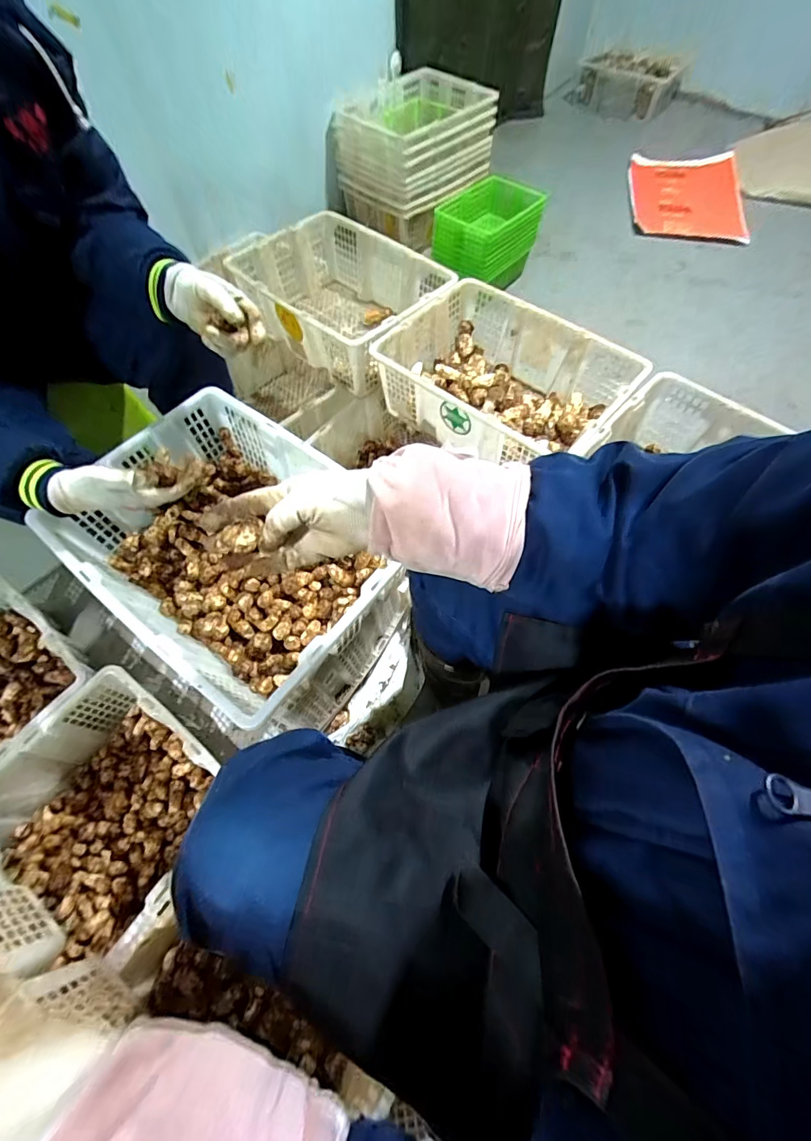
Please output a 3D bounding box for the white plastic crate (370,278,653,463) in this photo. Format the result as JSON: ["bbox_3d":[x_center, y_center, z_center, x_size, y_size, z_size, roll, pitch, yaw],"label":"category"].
[{"bbox_3d":[0.206,-0.405,0.938,0.482,0.175,0.354,37,69,18],"label":"white plastic crate"}]

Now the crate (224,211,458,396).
[{"bbox_3d":[-0.171,-0.696,1.090,0.538,0.174,0.366,39,70,18],"label":"crate"}]

